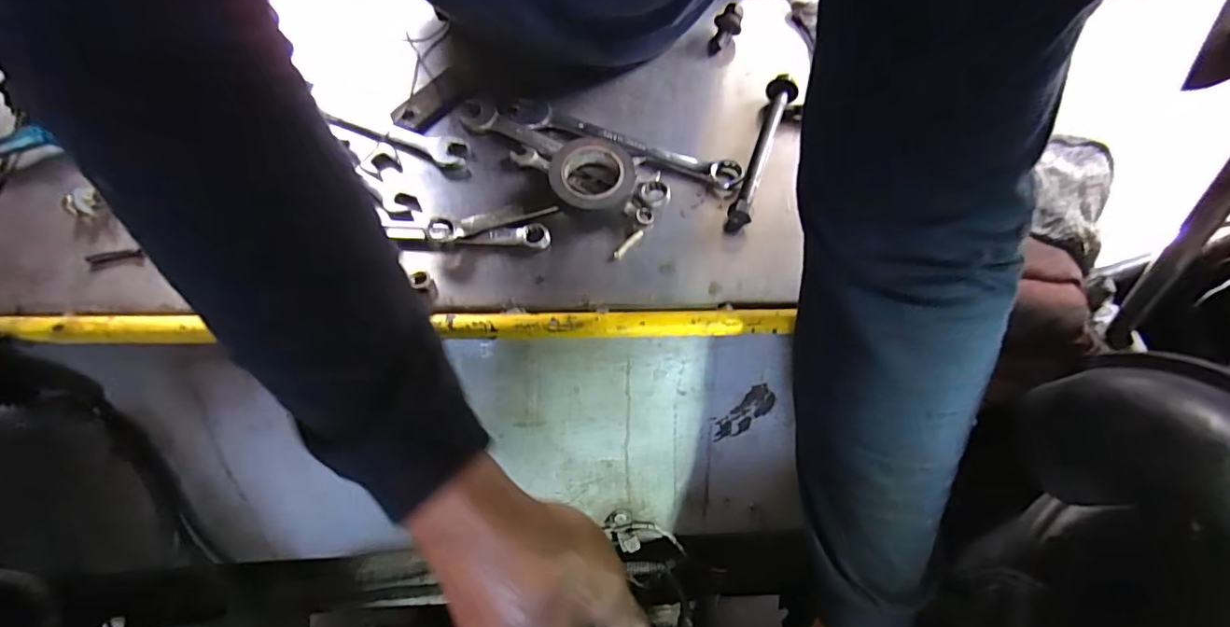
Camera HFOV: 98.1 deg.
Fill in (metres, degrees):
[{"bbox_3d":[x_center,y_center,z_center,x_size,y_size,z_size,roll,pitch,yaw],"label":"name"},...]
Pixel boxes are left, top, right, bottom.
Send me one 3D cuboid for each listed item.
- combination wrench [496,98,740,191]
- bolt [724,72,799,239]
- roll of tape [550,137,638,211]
[{"bbox_3d":[0.005,-0.131,0.405,0.187,0.014,0.028,16,67,6],"label":"combination wrench"},{"bbox_3d":[0.112,-0.123,0.403,0.021,0.021,0.137,18,67,7],"label":"bolt"},{"bbox_3d":[-0.016,-0.094,0.373,0.057,0.021,0.055,1,66,-1],"label":"roll of tape"}]

